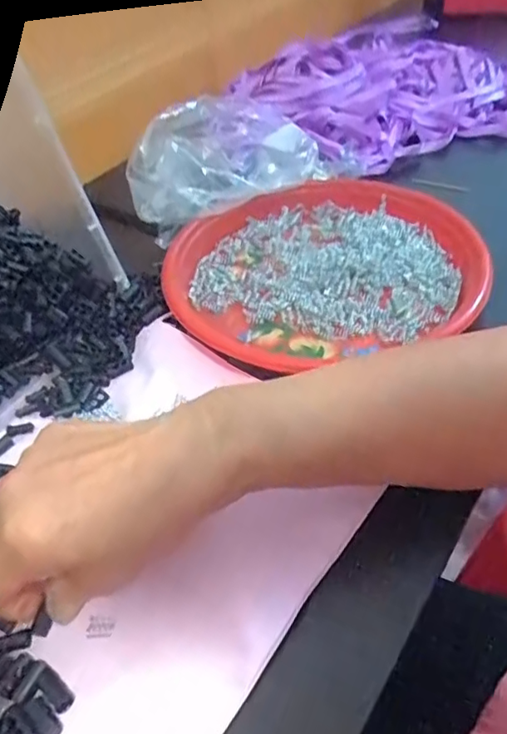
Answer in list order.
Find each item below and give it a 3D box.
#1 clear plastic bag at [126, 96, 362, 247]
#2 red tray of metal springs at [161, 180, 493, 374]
[{"bbox_3d":[-0.018,-0.199,0.512,0.199,0.083,0.102,-25,49,-16],"label":"clear plastic bag"},{"bbox_3d":[0.049,-0.086,0.438,0.231,0.026,0.211,-16,47,-8],"label":"red tray of metal springs"}]

